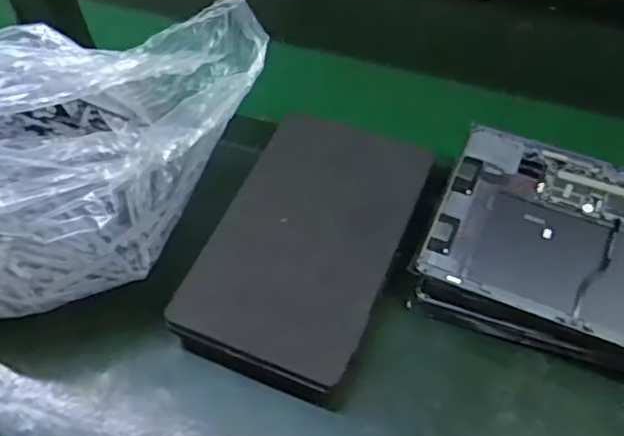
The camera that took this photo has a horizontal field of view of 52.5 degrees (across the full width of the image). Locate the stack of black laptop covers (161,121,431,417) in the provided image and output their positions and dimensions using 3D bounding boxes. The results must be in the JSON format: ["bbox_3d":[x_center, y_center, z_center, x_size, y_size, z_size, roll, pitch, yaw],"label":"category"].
[{"bbox_3d":[-0.001,0.020,0.560,0.160,0.037,0.250,20,69,17],"label":"stack of black laptop covers"}]

